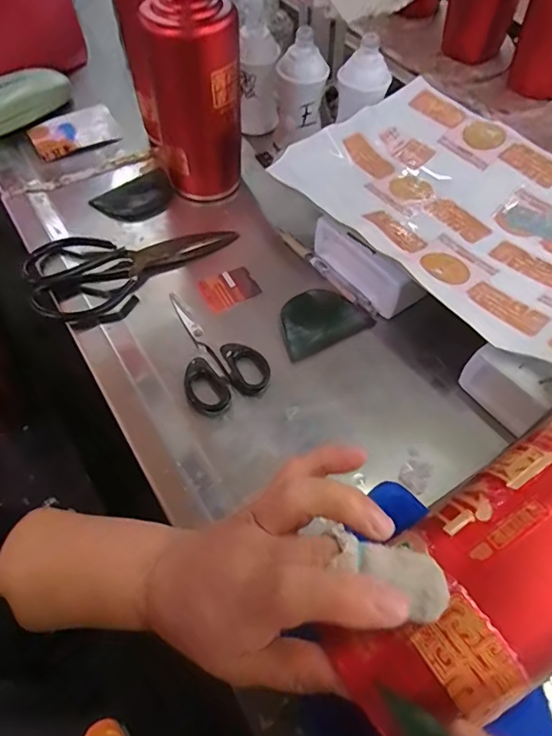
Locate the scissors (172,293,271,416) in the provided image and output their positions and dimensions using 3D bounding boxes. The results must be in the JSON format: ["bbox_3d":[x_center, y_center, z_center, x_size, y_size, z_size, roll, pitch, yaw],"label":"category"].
[{"bbox_3d":[-0.061,-0.018,0.417,0.068,0.010,0.121,-30,62,-16],"label":"scissors"}]

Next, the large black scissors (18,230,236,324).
[{"bbox_3d":[-0.143,-0.112,0.467,0.190,0.030,0.097,-35,64,-19],"label":"large black scissors"}]

